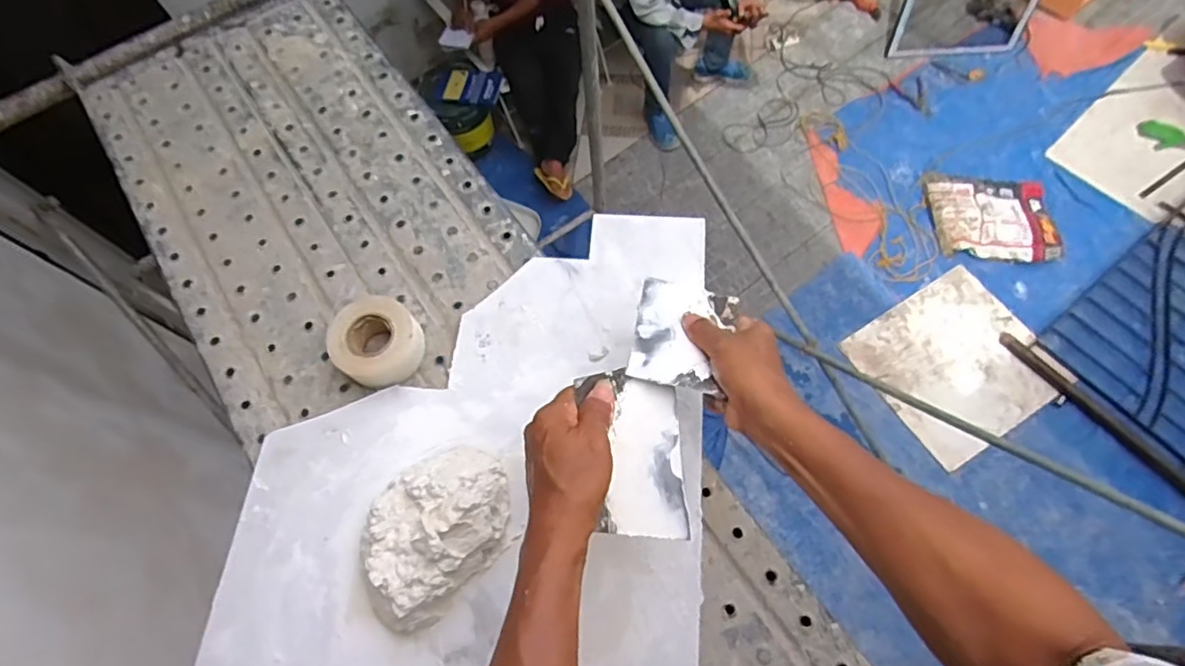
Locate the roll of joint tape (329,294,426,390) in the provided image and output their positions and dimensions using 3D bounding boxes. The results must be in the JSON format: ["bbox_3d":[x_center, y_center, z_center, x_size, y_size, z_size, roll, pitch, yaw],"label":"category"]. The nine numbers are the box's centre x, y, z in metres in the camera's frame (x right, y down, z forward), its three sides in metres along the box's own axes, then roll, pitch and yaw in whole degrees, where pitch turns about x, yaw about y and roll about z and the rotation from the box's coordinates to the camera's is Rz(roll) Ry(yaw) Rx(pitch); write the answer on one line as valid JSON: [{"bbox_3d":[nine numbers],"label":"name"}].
[{"bbox_3d":[-0.255,0.014,0.730,0.104,0.058,0.096,-1,66,3],"label":"roll of joint tape"}]

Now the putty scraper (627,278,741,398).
[{"bbox_3d":[0.088,0.000,0.583,0.093,0.014,0.146,11,42,4],"label":"putty scraper"}]

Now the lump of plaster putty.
[{"bbox_3d":[-0.166,0.196,0.620,0.127,0.067,0.175,40,74,18],"label":"lump of plaster putty"}]

